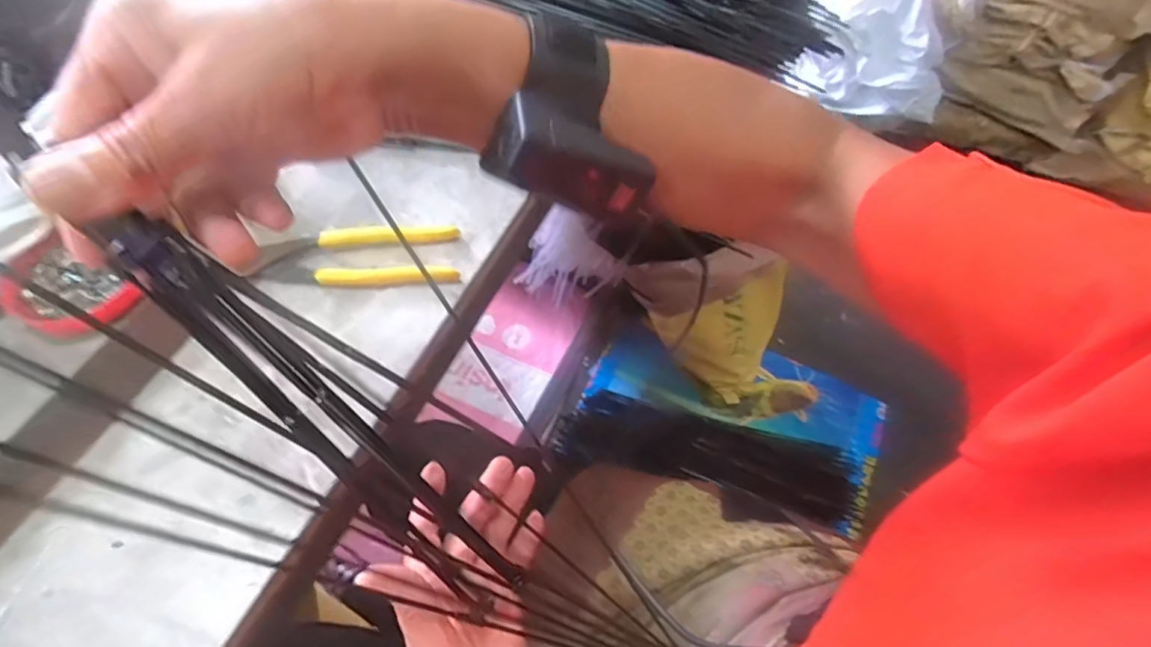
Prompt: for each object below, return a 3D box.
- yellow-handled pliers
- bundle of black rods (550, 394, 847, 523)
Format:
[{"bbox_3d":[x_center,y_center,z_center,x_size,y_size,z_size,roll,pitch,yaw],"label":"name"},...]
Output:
[{"bbox_3d":[-0.168,-0.051,0.449,0.153,0.015,0.053,-4,61,-4],"label":"yellow-handled pliers"},{"bbox_3d":[0.252,0.245,1.134,0.581,0.066,0.159,13,61,5],"label":"bundle of black rods"}]

